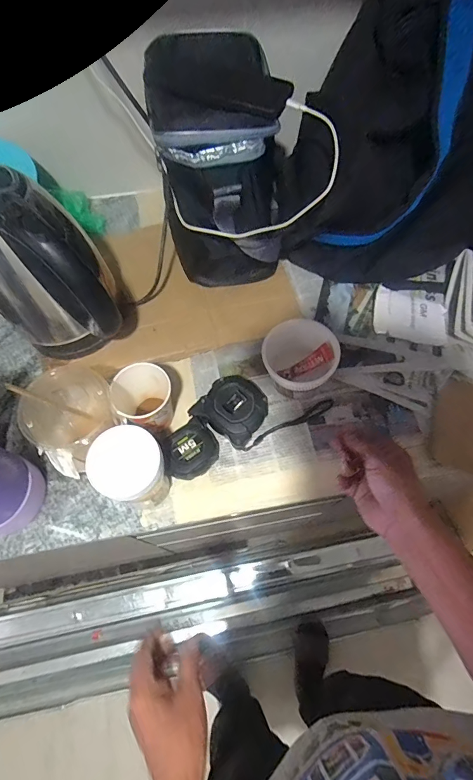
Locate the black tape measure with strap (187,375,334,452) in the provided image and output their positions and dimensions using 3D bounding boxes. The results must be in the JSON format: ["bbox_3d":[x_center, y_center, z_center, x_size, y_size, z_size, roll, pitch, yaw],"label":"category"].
[{"bbox_3d":[0.030,0.035,0.515,0.175,0.046,0.088,12,66,5],"label":"black tape measure with strap"}]

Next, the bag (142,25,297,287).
[{"bbox_3d":[-0.015,-0.305,0.556,0.181,0.228,0.254,-7,66,-3],"label":"bag"}]

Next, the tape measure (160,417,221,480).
[{"bbox_3d":[-0.058,0.078,0.506,0.071,0.034,0.061,-38,71,-16],"label":"tape measure"}]

